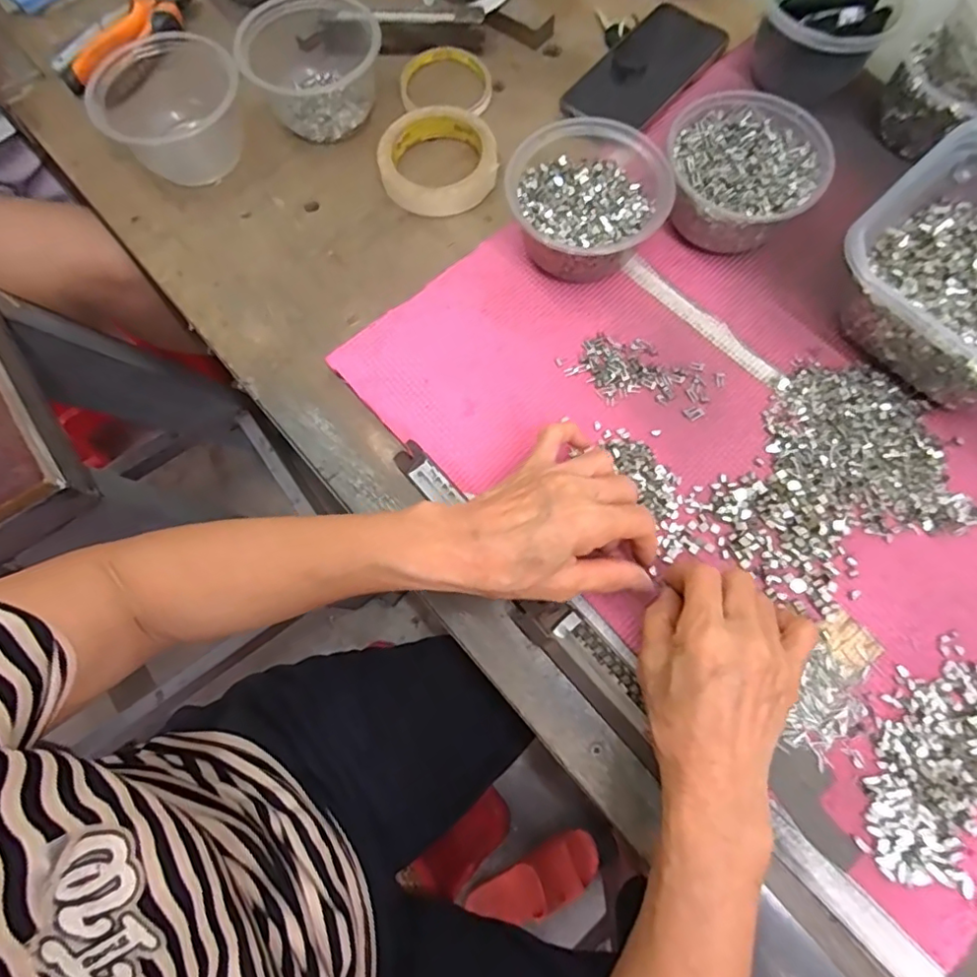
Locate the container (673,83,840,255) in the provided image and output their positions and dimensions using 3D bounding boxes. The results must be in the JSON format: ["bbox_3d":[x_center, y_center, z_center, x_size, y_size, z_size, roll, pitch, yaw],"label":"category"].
[{"bbox_3d":[0.190,-0.235,0.430,0.108,0.059,0.113,-1,72,2],"label":"container"}]

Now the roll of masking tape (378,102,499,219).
[{"bbox_3d":[-0.042,-0.278,0.474,0.095,0.021,0.096,-1,72,2],"label":"roll of masking tape"}]

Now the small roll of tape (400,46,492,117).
[{"bbox_3d":[-0.039,-0.371,0.515,0.082,0.014,0.070,-3,72,1],"label":"small roll of tape"}]

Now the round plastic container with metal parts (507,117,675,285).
[{"bbox_3d":[0.074,-0.211,0.424,0.109,0.061,0.118,-1,72,2],"label":"round plastic container with metal parts"}]

